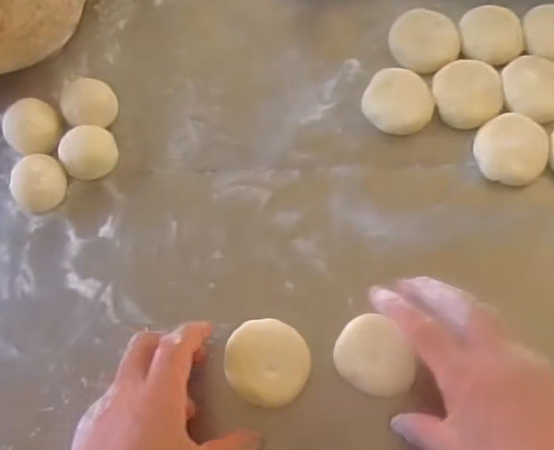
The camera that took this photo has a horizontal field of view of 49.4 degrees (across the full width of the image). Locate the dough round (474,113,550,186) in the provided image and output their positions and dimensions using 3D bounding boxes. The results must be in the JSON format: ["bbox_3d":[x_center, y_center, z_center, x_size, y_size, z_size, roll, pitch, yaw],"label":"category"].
[{"bbox_3d":[0.197,-0.063,0.504,0.058,0.017,0.057,0,74,0],"label":"dough round"}]

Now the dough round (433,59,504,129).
[{"bbox_3d":[0.165,-0.114,0.520,0.057,0.016,0.059,0,74,0],"label":"dough round"}]

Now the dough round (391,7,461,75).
[{"bbox_3d":[0.130,-0.163,0.534,0.054,0.025,0.054,0,74,0],"label":"dough round"}]

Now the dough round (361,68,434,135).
[{"bbox_3d":[0.105,-0.106,0.521,0.058,0.013,0.054,0,74,0],"label":"dough round"}]

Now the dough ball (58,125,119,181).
[{"bbox_3d":[-0.156,-0.058,0.503,0.043,0.034,0.040,0,74,0],"label":"dough ball"}]

